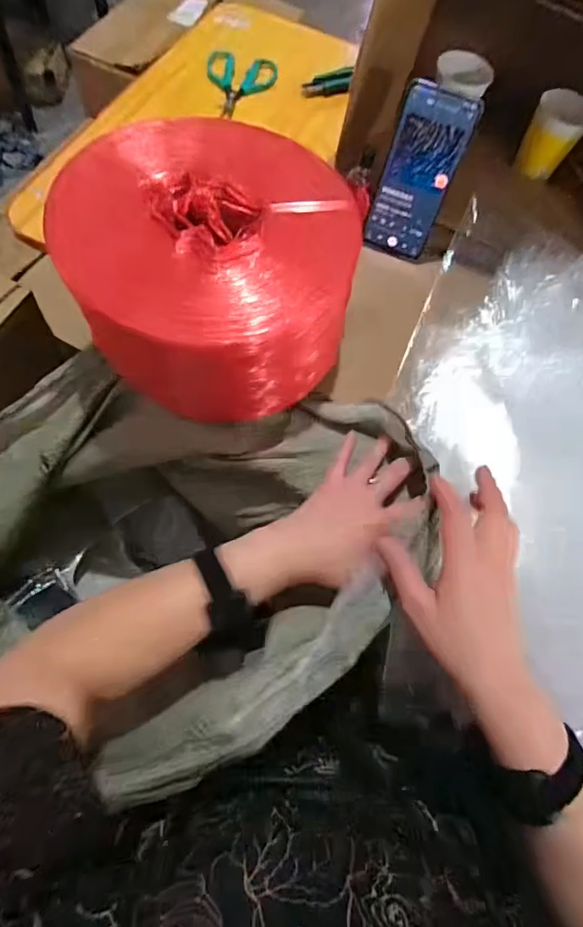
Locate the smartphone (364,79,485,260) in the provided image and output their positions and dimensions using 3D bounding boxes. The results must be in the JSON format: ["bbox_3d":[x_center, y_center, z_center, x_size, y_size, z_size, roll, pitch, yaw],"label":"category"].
[{"bbox_3d":[0.136,-0.306,0.519,0.077,0.158,0.007,18,47,1],"label":"smartphone"}]

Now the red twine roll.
[{"bbox_3d":[-0.077,-0.185,0.470,0.233,0.137,0.271,-40,76,-19],"label":"red twine roll"}]

